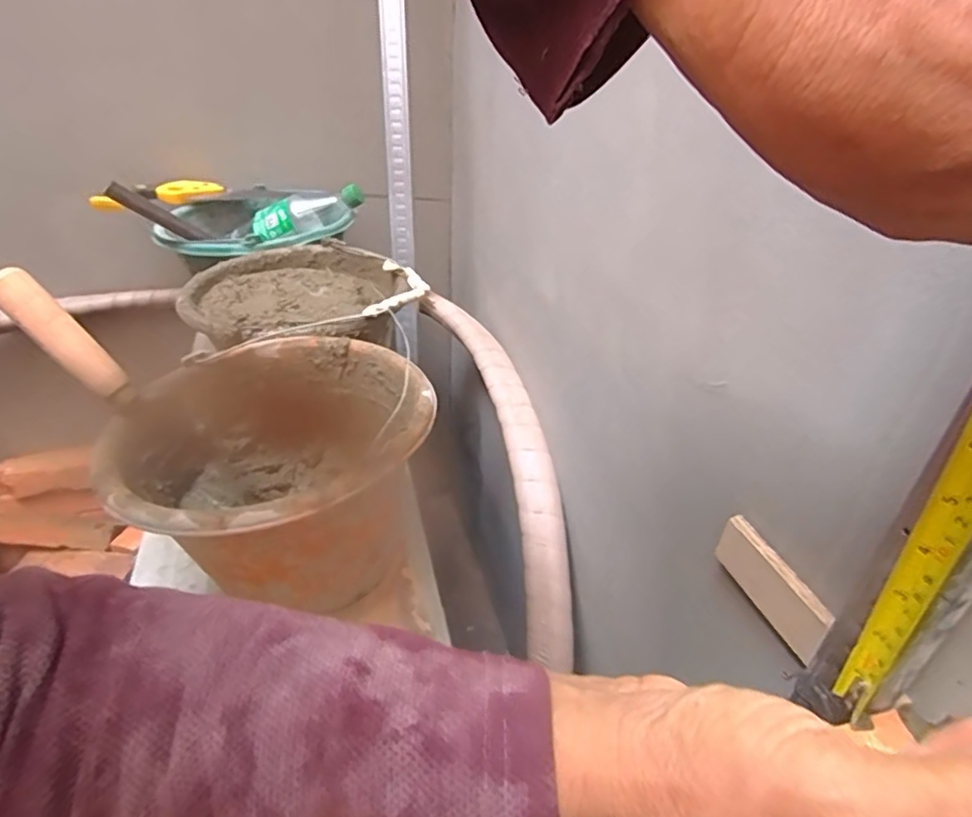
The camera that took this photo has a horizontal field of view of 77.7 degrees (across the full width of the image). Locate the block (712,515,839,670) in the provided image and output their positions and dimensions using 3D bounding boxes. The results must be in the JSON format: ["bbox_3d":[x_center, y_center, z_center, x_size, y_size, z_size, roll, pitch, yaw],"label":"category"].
[{"bbox_3d":[0.181,0.112,0.387,0.007,0.040,0.092,-5,35,-17],"label":"block"}]

